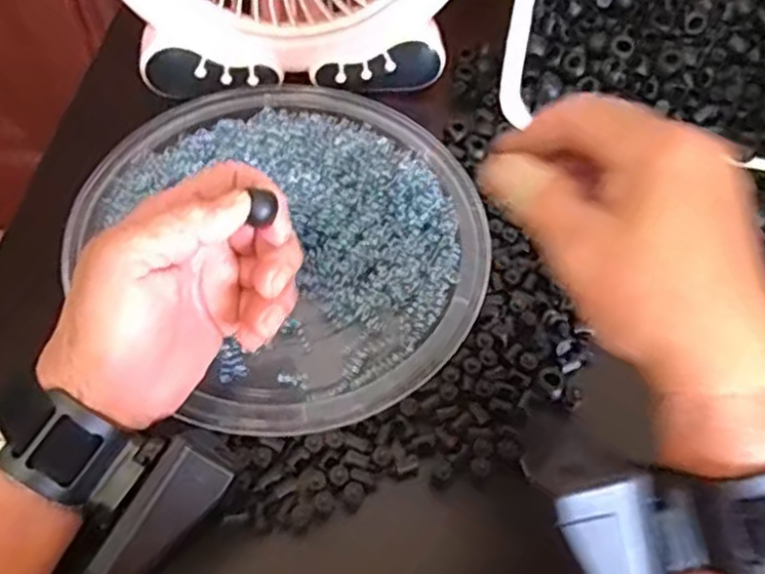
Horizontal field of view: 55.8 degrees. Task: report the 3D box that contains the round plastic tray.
[{"bbox_3d":[-0.049,-0.038,0.418,0.207,0.030,0.233,-32,66,-21],"label":"round plastic tray"}]

